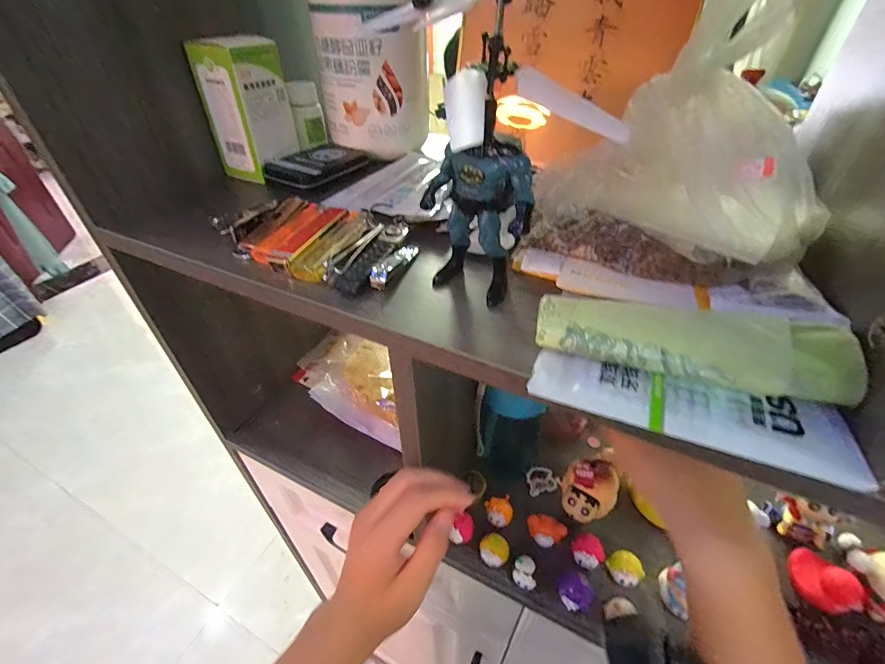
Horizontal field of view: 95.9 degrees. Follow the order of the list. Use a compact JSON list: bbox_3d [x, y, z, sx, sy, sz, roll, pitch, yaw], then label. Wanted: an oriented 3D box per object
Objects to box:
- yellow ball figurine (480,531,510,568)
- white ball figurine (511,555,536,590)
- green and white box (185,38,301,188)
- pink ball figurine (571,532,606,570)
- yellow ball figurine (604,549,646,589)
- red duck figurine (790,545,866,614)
[{"bbox_3d":[0.050,0.214,0.389,0.027,0.020,0.028,17,44,19],"label":"yellow ball figurine"},{"bbox_3d":[0.077,0.226,0.373,0.021,0.026,0.024,13,43,16],"label":"white ball figurine"},{"bbox_3d":[-0.175,-0.206,0.365,0.048,0.101,0.062,14,43,17],"label":"green and white box"},{"bbox_3d":[0.137,0.211,0.382,0.023,0.030,0.028,-29,48,-29],"label":"pink ball figurine"},{"bbox_3d":[0.172,0.224,0.377,0.029,0.018,0.029,0,41,0],"label":"yellow ball figurine"},{"bbox_3d":[0.338,0.221,0.356,0.030,0.030,0.051,-13,42,-15],"label":"red duck figurine"}]

